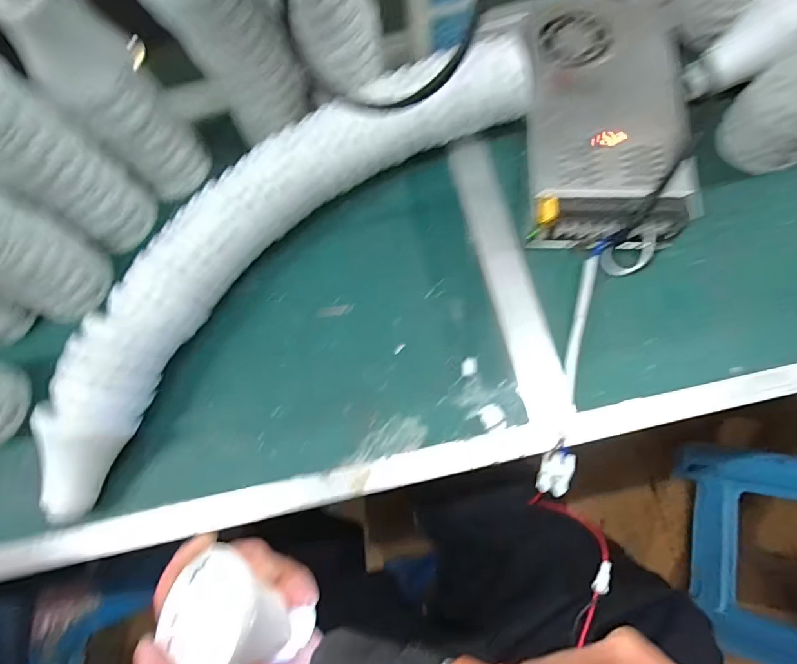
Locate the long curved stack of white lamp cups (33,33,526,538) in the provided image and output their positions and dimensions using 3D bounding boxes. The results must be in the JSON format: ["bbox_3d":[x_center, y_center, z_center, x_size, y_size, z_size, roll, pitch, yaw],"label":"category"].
[{"bbox_3d":[-0.102,-0.074,0.367,0.504,0.068,0.120,-42,75,-7],"label":"long curved stack of white lamp cups"}]

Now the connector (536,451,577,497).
[{"bbox_3d":[0.116,0.104,0.339,0.023,0.006,0.032,14,97,19],"label":"connector"}]

